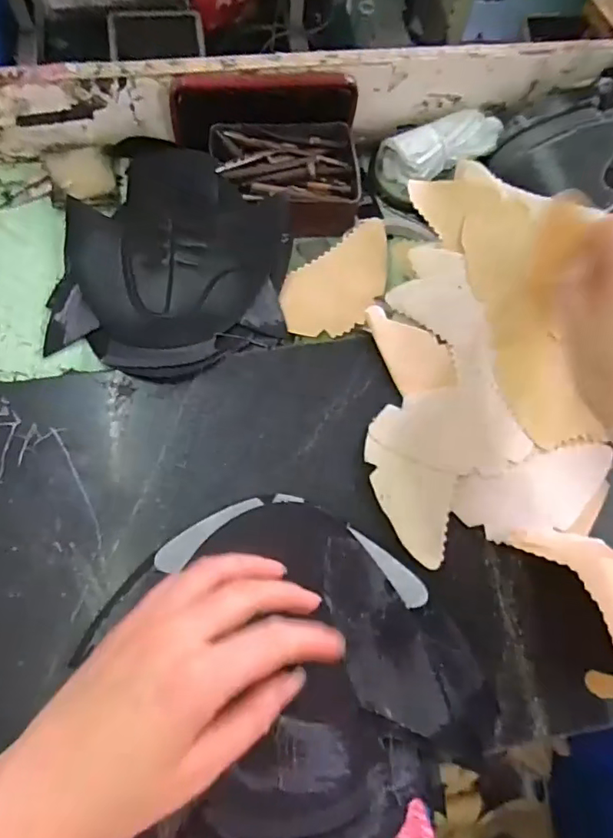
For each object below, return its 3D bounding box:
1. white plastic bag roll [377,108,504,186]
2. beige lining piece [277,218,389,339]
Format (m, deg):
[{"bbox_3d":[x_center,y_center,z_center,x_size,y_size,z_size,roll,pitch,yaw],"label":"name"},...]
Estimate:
[{"bbox_3d":[0.128,-0.257,0.505,0.105,0.034,0.047,-23,73,-12],"label":"white plastic bag roll"},{"bbox_3d":[0.034,-0.118,0.459,0.126,0.013,0.066,-41,78,-17],"label":"beige lining piece"}]

